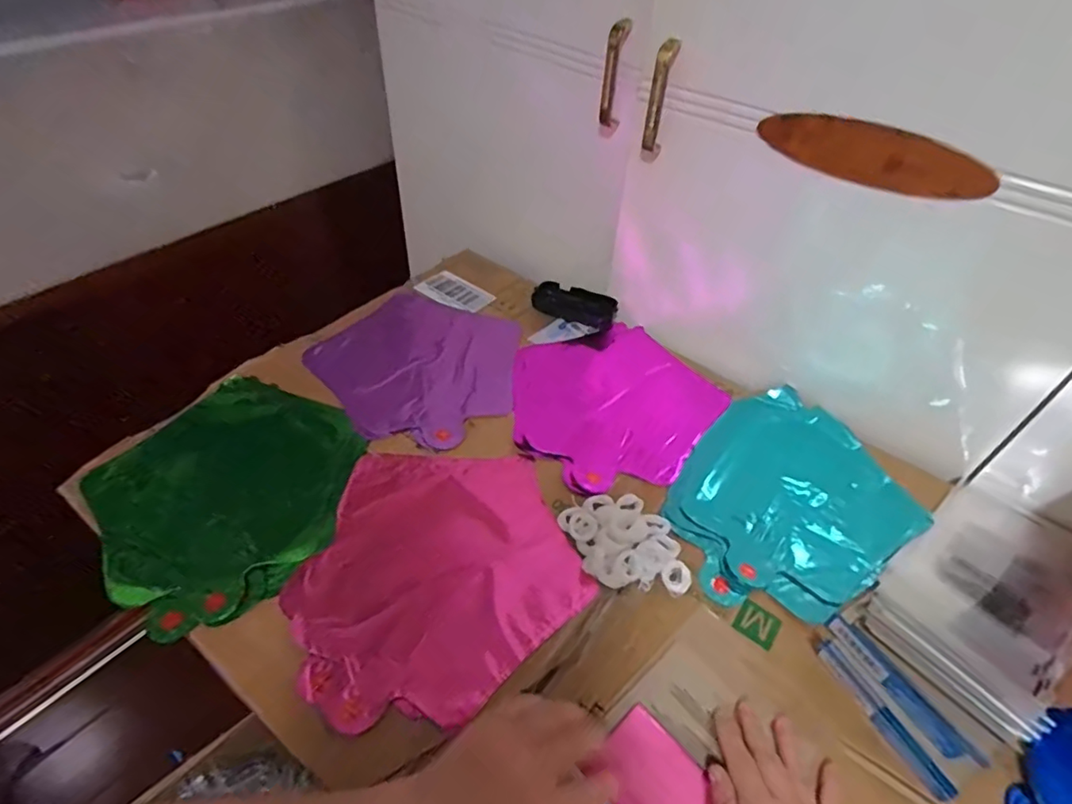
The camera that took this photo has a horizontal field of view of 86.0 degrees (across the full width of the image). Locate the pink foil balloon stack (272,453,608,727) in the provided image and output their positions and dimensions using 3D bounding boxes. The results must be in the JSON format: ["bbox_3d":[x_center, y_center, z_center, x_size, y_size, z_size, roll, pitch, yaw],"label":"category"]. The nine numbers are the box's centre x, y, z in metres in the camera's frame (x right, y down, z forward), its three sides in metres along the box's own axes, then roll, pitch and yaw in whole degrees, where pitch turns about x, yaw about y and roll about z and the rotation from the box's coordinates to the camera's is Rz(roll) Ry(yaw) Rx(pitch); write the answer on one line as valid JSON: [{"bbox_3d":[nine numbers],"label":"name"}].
[{"bbox_3d":[-0.088,0.141,0.499,0.232,0.018,0.237,-16,49,-20],"label":"pink foil balloon stack"}]

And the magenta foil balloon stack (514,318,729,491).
[{"bbox_3d":[0.083,-0.004,0.657,0.226,0.012,0.234,35,52,27],"label":"magenta foil balloon stack"}]

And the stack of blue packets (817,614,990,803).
[{"bbox_3d":[0.261,0.223,0.427,0.051,0.016,0.118,-24,52,-26],"label":"stack of blue packets"}]

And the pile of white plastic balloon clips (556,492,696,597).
[{"bbox_3d":[0.081,0.122,0.507,0.085,0.027,0.107,-15,48,-19],"label":"pile of white plastic balloon clips"}]

